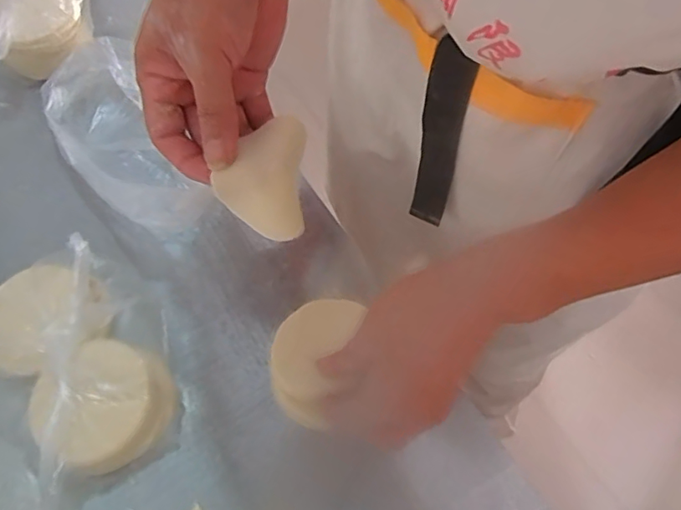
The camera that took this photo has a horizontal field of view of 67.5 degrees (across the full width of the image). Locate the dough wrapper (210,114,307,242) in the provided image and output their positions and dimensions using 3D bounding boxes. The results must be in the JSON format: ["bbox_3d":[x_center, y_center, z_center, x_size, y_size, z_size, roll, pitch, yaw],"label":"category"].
[{"bbox_3d":[-0.053,-0.051,0.336,0.057,0.013,0.080,0,92,-23],"label":"dough wrapper"}]

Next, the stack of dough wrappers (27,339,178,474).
[{"bbox_3d":[-0.177,0.112,0.385,0.087,0.055,0.086,22,65,10],"label":"stack of dough wrappers"}]

